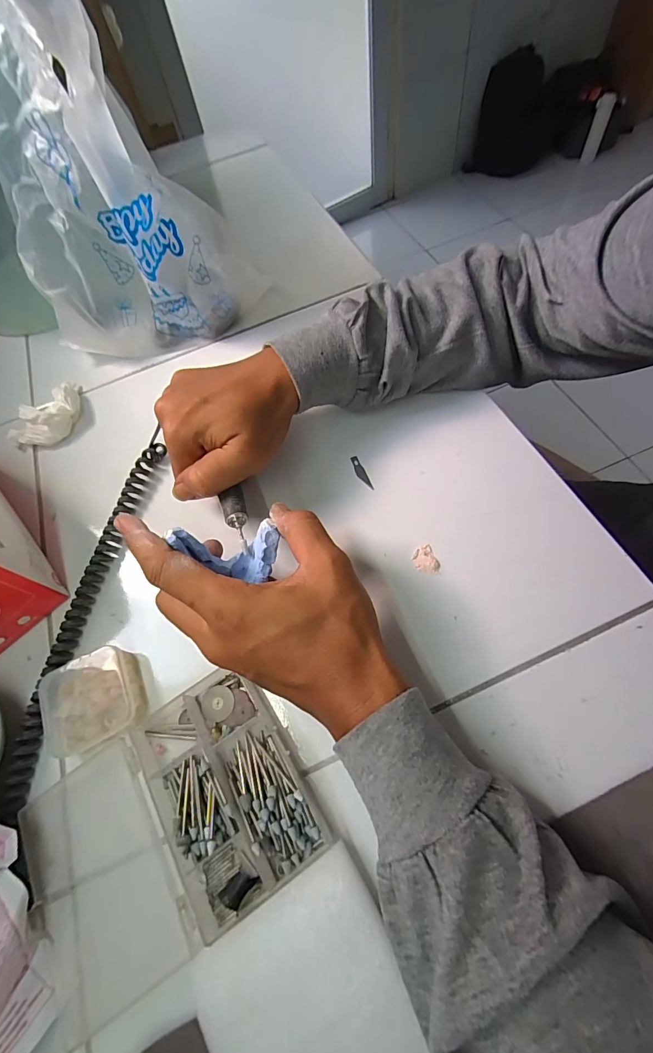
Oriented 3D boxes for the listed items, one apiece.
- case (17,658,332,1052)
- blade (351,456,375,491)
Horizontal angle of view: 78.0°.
[{"bbox_3d":[-0.093,0.169,0.230,0.158,0.023,0.118,-33,64,-11],"label":"case"},{"bbox_3d":[0.029,-0.044,0.336,0.008,0.004,0.036,-21,66,-3],"label":"blade"}]

